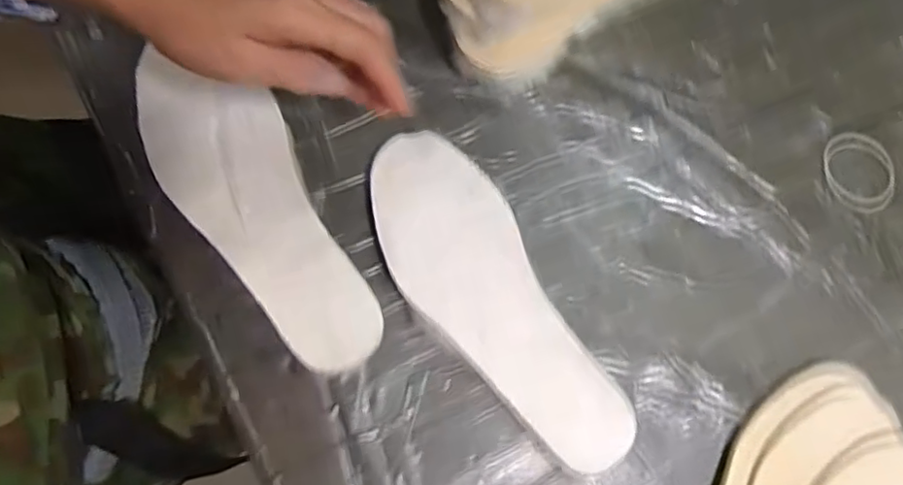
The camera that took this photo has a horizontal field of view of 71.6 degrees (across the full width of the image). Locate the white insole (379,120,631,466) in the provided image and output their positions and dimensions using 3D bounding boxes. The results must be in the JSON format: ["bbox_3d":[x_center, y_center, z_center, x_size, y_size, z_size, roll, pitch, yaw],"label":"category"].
[{"bbox_3d":[0.026,0.041,0.420,0.086,0.007,0.249,-30,84,-2],"label":"white insole"}]

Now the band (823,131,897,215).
[{"bbox_3d":[0.305,-0.053,0.466,0.053,0.004,0.061,-16,81,-5],"label":"band"}]

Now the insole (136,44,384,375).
[{"bbox_3d":[-0.133,-0.023,0.419,0.087,0.004,0.241,-27,83,-10],"label":"insole"}]

